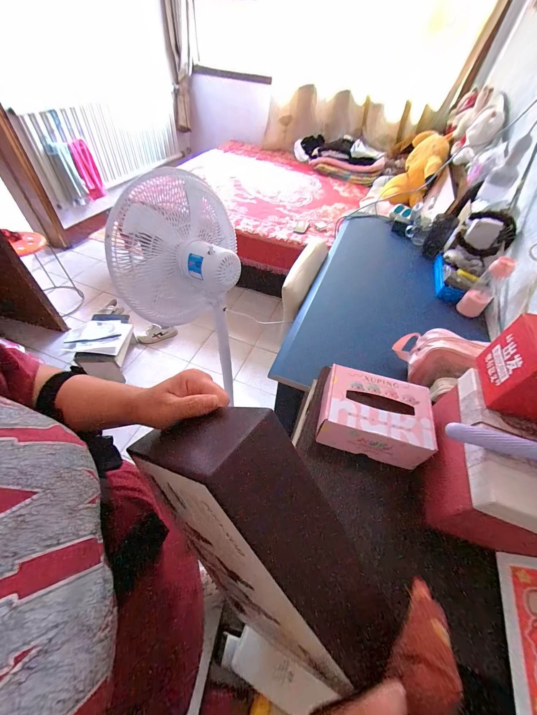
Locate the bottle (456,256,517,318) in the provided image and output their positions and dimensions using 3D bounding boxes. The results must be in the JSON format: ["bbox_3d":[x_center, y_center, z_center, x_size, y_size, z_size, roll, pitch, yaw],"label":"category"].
[{"bbox_3d":[0.721,-0.231,0.885,0.076,0.205,0.064,39,57,23],"label":"bottle"}]

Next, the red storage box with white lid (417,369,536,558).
[{"bbox_3d":[0.369,0.175,0.417,0.184,0.203,0.229,19,52,9],"label":"red storage box with white lid"}]

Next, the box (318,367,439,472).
[{"bbox_3d":[0.189,0.105,0.496,0.185,0.080,0.137,15,51,6],"label":"box"}]

